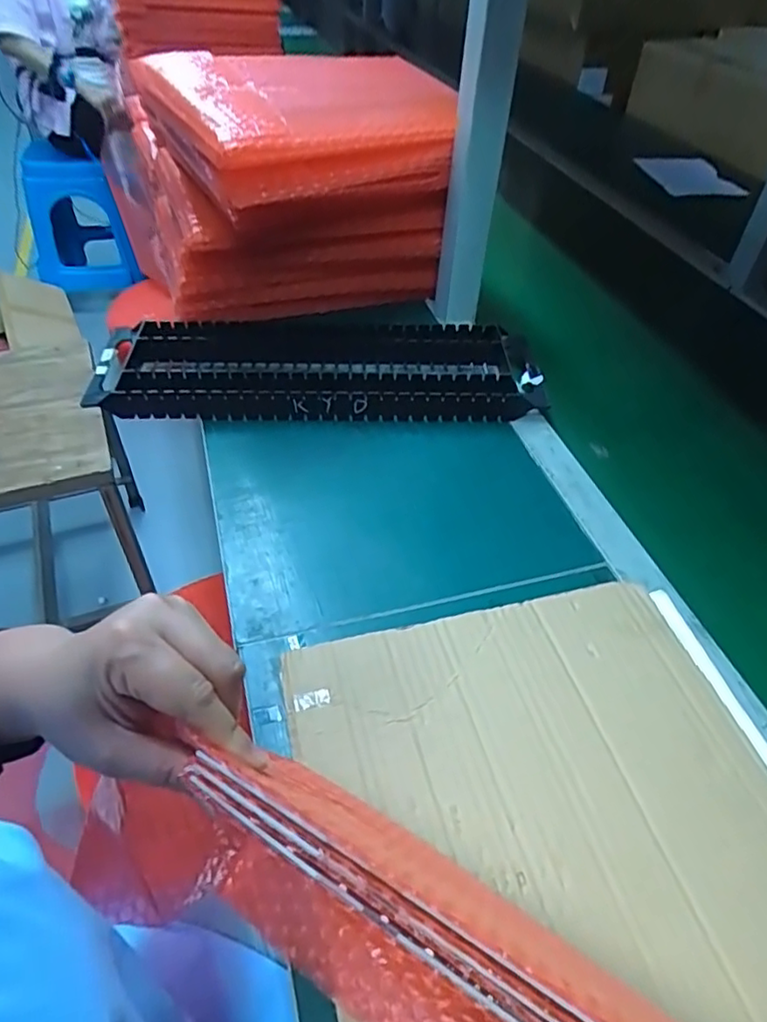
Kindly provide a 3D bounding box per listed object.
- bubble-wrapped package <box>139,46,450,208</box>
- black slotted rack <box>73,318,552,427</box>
[{"bbox_3d":[-0.106,-0.428,0.685,0.265,0.079,0.292,-21,50,-22],"label":"bubble-wrapped package"},{"bbox_3d":[-0.067,-0.151,0.667,0.463,0.036,0.157,0,46,-4],"label":"black slotted rack"}]

